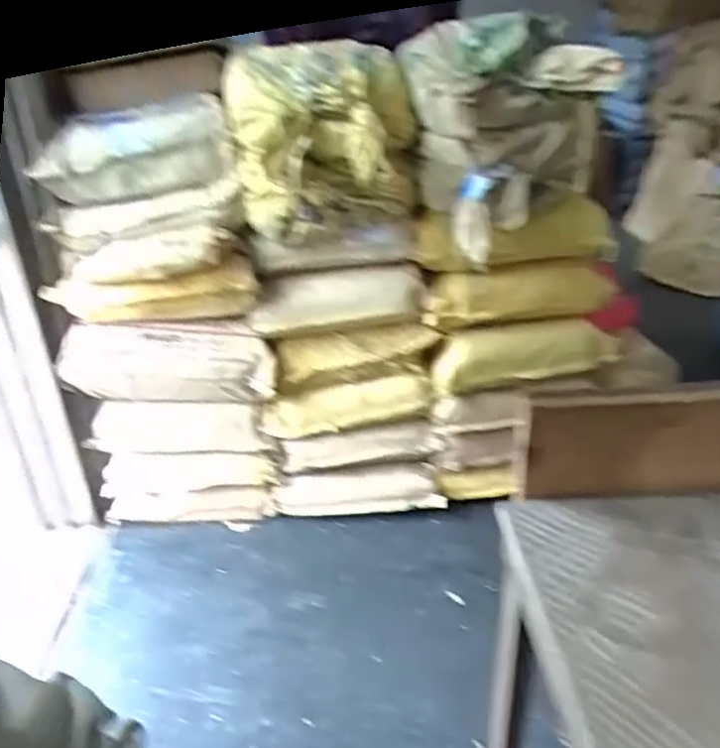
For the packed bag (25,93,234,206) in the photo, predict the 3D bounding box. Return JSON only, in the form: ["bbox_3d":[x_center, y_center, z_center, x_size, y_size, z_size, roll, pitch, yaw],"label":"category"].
[{"bbox_3d":[-0.457,-0.454,1.274,0.393,0.170,0.112,-6,28,-7],"label":"packed bag"}]

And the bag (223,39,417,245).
[{"bbox_3d":[-0.075,-0.475,1.286,0.371,0.358,0.244,-5,28,-6],"label":"bag"}]

